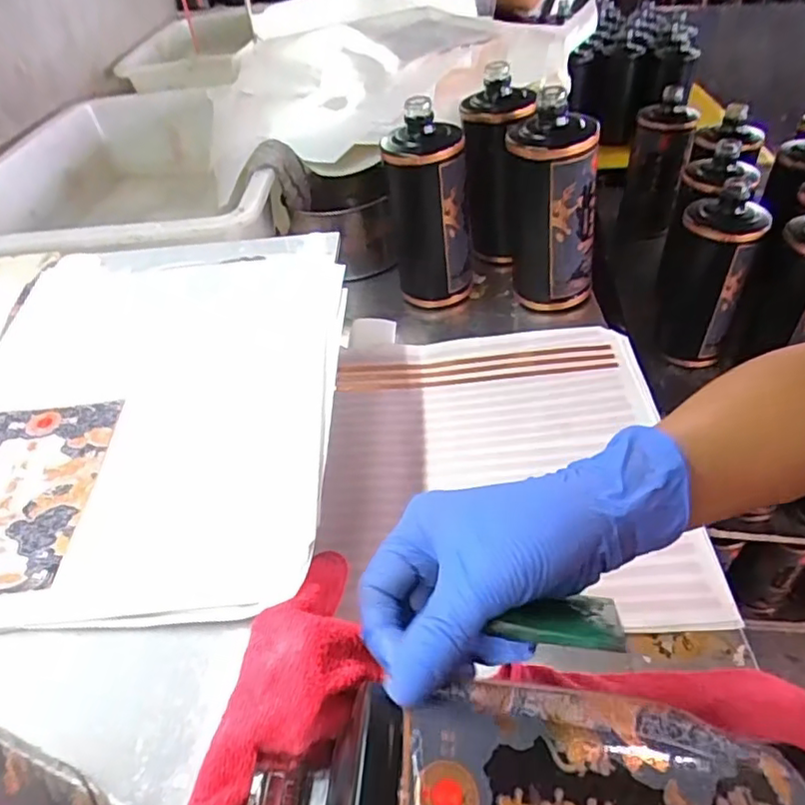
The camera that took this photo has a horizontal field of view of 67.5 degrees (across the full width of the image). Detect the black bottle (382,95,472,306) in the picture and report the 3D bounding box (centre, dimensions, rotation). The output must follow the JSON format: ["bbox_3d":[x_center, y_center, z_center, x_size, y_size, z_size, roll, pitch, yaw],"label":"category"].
[{"bbox_3d":[0.027,-0.194,0.611,0.081,0.182,0.085,-5,42,-1],"label":"black bottle"}]

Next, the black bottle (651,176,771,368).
[{"bbox_3d":[0.322,-0.135,0.648,0.079,0.189,0.073,12,45,17],"label":"black bottle"}]

